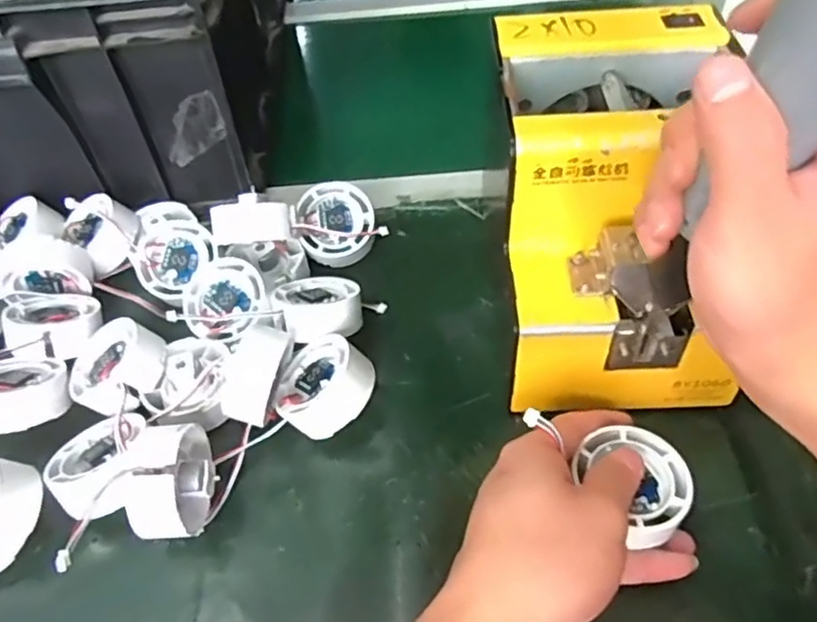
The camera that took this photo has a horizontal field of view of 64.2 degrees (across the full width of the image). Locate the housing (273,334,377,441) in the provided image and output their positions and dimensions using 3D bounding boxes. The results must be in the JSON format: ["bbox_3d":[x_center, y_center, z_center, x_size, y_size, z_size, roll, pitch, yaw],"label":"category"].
[{"bbox_3d":[-0.046,0.041,0.366,0.053,0.024,0.053,-27,40,25],"label":"housing"}]

